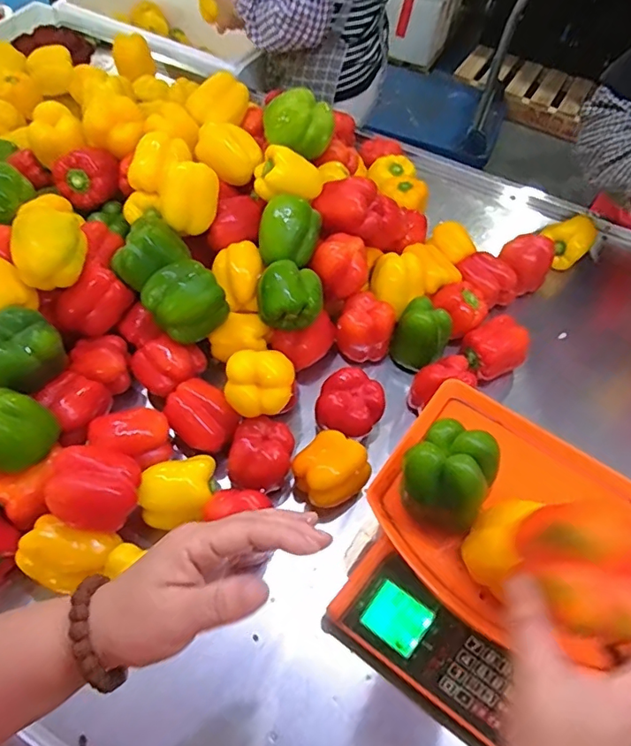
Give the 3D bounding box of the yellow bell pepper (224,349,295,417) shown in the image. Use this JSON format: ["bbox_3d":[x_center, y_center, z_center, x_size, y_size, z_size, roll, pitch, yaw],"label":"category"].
[{"bbox_3d":[-0.062,0.014,0.609,0.085,0.069,0.068,1,56,-4],"label":"yellow bell pepper"}]

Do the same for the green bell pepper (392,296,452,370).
[{"bbox_3d":[0.146,-0.051,0.724,0.068,0.075,0.062,2,56,-3],"label":"green bell pepper"}]

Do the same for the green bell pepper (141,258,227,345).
[{"bbox_3d":[-0.165,-0.091,0.662,0.083,0.096,0.085,2,56,-3],"label":"green bell pepper"}]

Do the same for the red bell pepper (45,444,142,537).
[{"bbox_3d":[-0.227,0.116,0.537,0.087,0.065,0.078,7,56,0],"label":"red bell pepper"}]

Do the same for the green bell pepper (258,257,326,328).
[{"bbox_3d":[-0.034,-0.099,0.676,0.081,0.070,0.072,-12,58,-12],"label":"green bell pepper"}]

